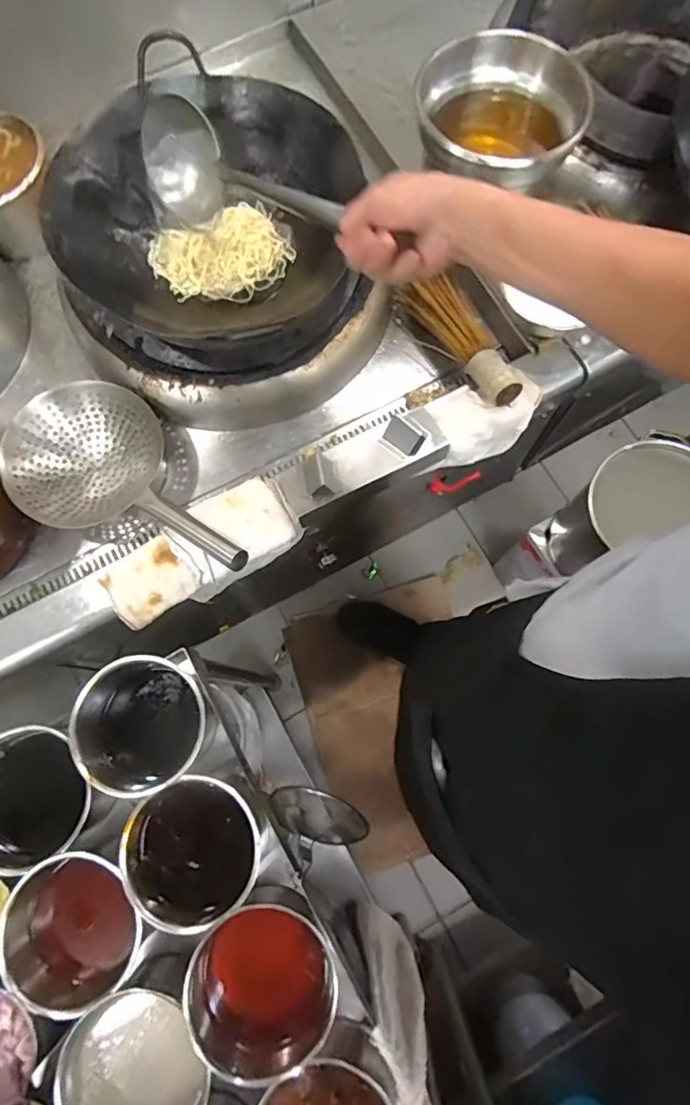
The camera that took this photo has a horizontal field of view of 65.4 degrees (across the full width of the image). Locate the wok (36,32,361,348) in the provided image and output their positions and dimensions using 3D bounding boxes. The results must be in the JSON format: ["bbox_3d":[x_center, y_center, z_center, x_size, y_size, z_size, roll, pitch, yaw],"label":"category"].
[{"bbox_3d":[-0.197,-0.498,0.813,0.373,0.157,0.443,28,77,9],"label":"wok"}]

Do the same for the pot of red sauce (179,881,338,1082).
[{"bbox_3d":[-0.093,0.486,0.616,0.153,0.123,0.137,35,78,11],"label":"pot of red sauce"}]

